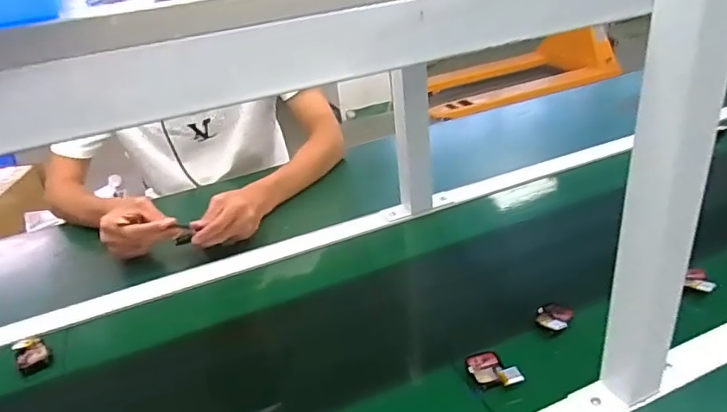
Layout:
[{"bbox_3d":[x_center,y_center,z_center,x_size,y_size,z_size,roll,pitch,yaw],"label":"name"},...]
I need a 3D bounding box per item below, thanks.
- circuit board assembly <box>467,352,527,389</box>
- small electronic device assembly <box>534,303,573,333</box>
[{"bbox_3d":[0.136,0.174,0.591,0.041,0.015,0.060,-15,30,-15],"label":"circuit board assembly"},{"bbox_3d":[0.222,0.129,0.653,0.041,0.012,0.051,14,34,31],"label":"small electronic device assembly"}]

